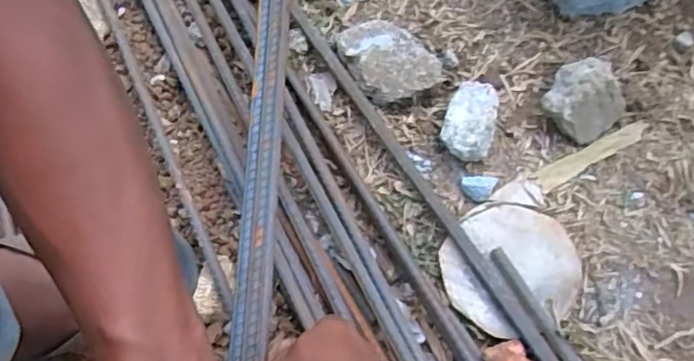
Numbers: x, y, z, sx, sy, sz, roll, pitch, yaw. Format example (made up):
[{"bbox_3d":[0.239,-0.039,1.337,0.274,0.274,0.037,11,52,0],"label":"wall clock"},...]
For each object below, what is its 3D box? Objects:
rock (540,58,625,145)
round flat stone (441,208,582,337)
[{"bbox_3d":[0.217,-0.074,0.511,0.065,0.045,0.066,-1,65,2],"label":"rock"},{"bbox_3d":[0.137,0.071,0.467,0.111,0.012,0.101,-1,65,2],"label":"round flat stone"}]

